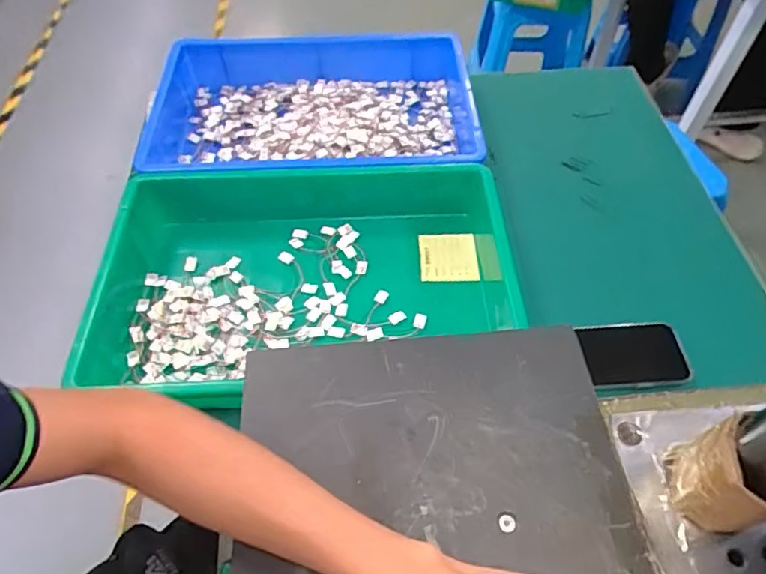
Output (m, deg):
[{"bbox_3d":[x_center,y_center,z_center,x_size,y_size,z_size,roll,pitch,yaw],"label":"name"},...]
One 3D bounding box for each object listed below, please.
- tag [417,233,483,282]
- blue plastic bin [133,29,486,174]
[{"bbox_3d":[0.080,-0.039,0.653,0.071,0.006,0.072,-1,55,-1],"label":"tag"},{"bbox_3d":[-0.100,-0.238,0.743,0.464,0.095,0.270,-3,55,-2],"label":"blue plastic bin"}]

